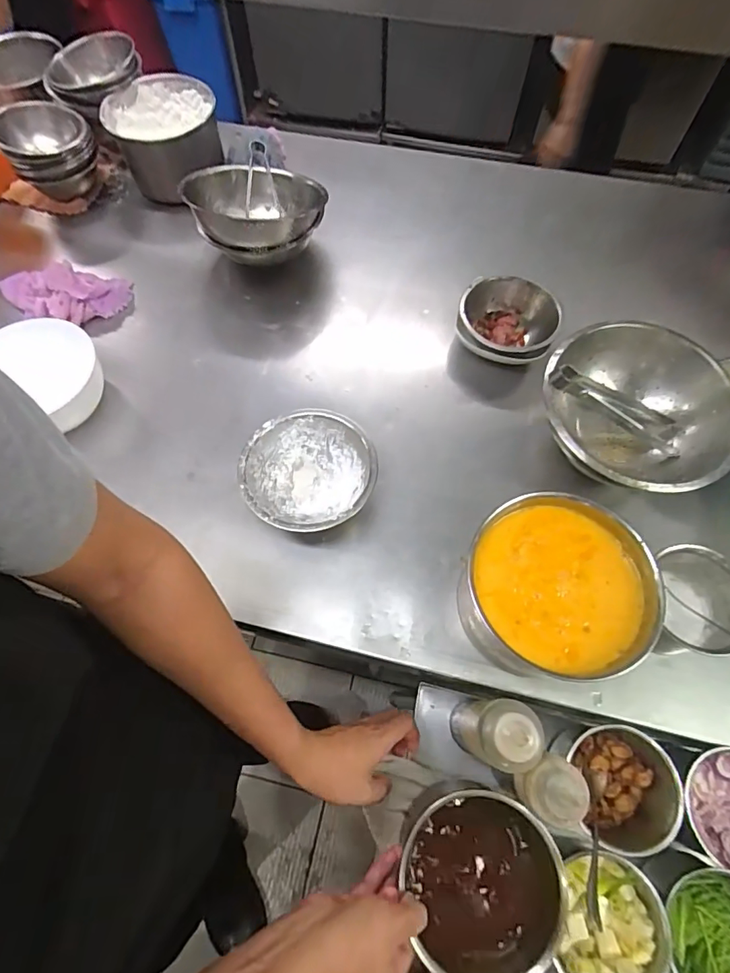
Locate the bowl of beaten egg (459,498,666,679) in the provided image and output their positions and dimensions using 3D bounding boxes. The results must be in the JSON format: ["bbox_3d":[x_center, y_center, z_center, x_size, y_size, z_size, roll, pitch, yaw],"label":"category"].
[{"bbox_3d":[0.213,0.118,0.551,0.190,0.116,0.188,0,67,0],"label":"bowl of beaten egg"}]

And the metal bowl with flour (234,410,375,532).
[{"bbox_3d":[-0.072,-0.012,0.640,0.163,0.081,0.166,0,67,0],"label":"metal bowl with flour"}]

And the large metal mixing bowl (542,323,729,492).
[{"bbox_3d":[0.345,-0.090,0.631,0.205,0.115,0.227,-7,67,-3],"label":"large metal mixing bowl"}]

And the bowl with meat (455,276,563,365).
[{"bbox_3d":[0.219,-0.255,0.748,0.146,0.057,0.138,0,67,0],"label":"bowl with meat"}]

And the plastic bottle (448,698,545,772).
[{"bbox_3d":[0.136,0.264,0.517,0.059,0.198,0.065,21,69,9],"label":"plastic bottle"}]

